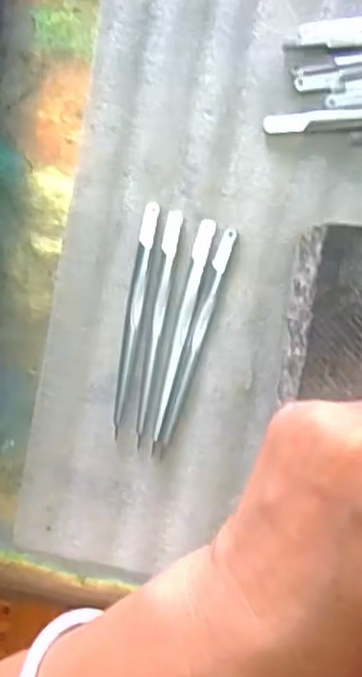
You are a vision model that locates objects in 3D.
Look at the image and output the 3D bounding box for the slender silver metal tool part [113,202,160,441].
[{"bbox_3d":[-0.022,-0.010,0.318,0.007,0.004,0.108,9,86,5],"label":"slender silver metal tool part"}]

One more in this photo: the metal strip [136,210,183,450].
[{"bbox_3d":[-0.011,-0.006,0.316,0.007,0.004,0.108,9,86,5],"label":"metal strip"}]

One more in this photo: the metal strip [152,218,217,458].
[{"bbox_3d":[0.000,-0.002,0.315,0.008,0.004,0.107,14,86,5],"label":"metal strip"}]

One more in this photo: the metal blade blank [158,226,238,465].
[{"bbox_3d":[0.007,0.002,0.316,0.007,0.005,0.107,17,87,5],"label":"metal blade blank"}]

